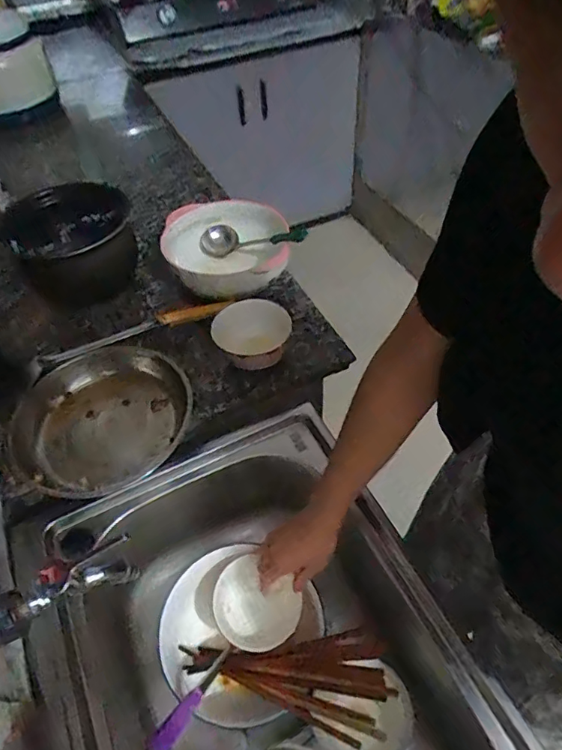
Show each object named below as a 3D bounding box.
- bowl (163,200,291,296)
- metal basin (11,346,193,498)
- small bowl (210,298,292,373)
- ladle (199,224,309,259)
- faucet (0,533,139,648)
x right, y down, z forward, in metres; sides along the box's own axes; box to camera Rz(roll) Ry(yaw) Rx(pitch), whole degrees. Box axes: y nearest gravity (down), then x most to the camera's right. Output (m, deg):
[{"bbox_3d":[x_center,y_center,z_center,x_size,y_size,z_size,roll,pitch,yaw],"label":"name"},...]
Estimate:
[{"bbox_3d":[-0.093,-0.202,0.842,0.178,0.083,0.191,-2,49,2],"label":"bowl"},{"bbox_3d":[-0.234,0.047,0.658,0.215,0.078,0.197,-2,49,2],"label":"metal basin"},{"bbox_3d":[-0.039,-0.052,0.715,0.104,0.060,0.087,-10,49,-5],"label":"small bowl"},{"bbox_3d":[-0.043,-0.222,0.835,0.208,0.042,0.070,9,48,36],"label":"ladle"},{"bbox_3d":[-0.186,0.168,0.398,0.135,0.061,0.038,-17,50,-11],"label":"faucet"}]

